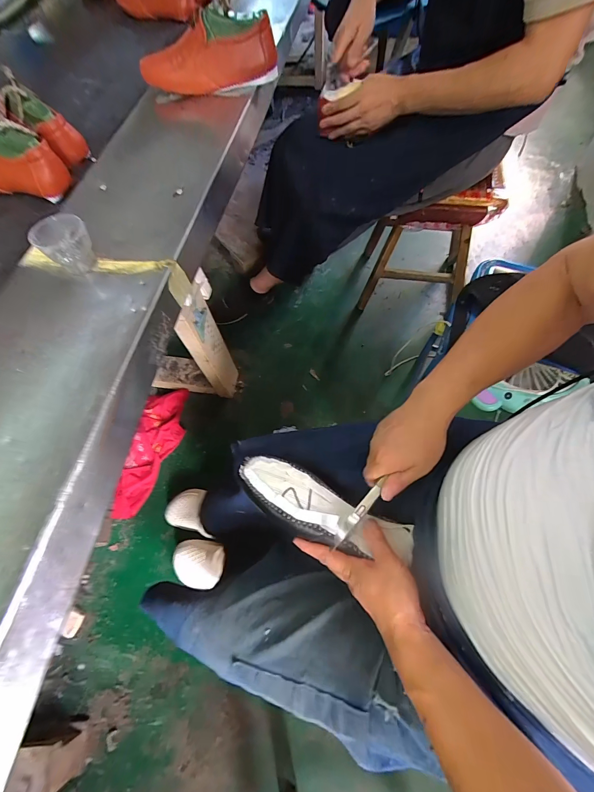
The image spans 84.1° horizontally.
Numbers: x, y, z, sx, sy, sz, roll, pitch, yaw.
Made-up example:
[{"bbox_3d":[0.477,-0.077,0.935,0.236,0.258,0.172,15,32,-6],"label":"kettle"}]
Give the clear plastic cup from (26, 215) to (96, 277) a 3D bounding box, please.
[{"bbox_3d":[-0.300,-0.196,0.433,0.064,0.052,0.059,-42,70,-15],"label":"clear plastic cup"}]

